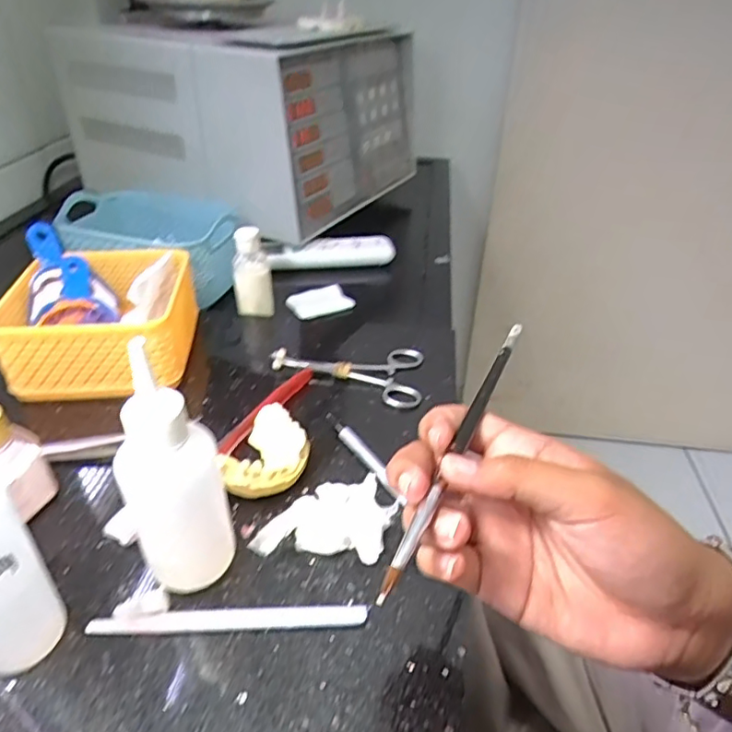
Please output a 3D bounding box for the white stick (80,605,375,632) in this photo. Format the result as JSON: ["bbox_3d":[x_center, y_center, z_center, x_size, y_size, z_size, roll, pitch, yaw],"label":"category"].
[{"bbox_3d":[-0.069,0.130,0.291,0.138,0.004,0.009,-1,36,-3],"label":"white stick"}]

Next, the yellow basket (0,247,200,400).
[{"bbox_3d":[-0.216,-0.043,0.469,0.136,0.064,0.133,-3,36,-6],"label":"yellow basket"}]

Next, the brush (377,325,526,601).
[{"bbox_3d":[0.044,0.025,0.242,0.007,0.006,0.185,16,36,19],"label":"brush"}]

